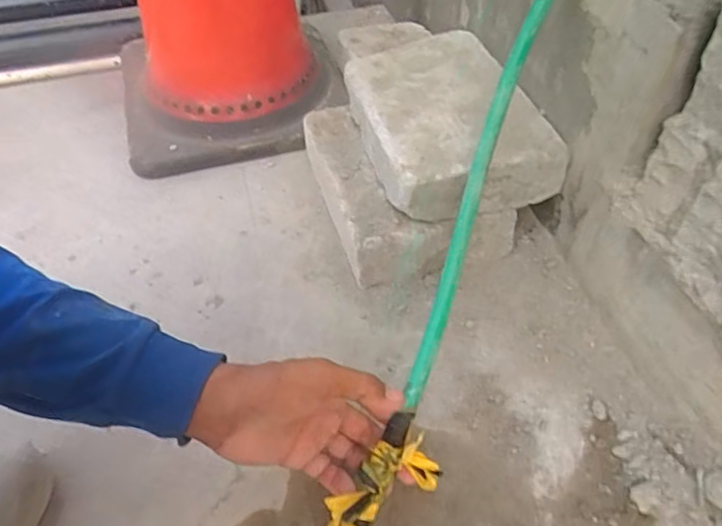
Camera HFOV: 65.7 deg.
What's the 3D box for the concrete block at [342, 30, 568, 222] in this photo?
[{"bbox_3d":[0.103,-0.186,0.722,0.203,0.069,0.305,-12,49,-8],"label":"concrete block"}]

